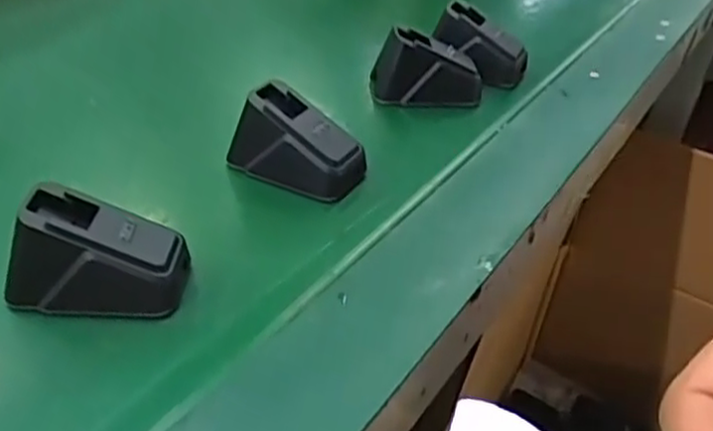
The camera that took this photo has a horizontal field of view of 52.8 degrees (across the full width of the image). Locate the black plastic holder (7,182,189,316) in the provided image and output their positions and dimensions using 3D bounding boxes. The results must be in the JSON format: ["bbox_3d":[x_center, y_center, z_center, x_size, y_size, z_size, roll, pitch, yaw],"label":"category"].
[{"bbox_3d":[-0.106,0.014,0.294,0.066,0.039,0.037,1,37,-3],"label":"black plastic holder"}]

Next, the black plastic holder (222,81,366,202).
[{"bbox_3d":[-0.030,-0.039,0.377,0.067,0.038,0.041,21,41,22],"label":"black plastic holder"}]

